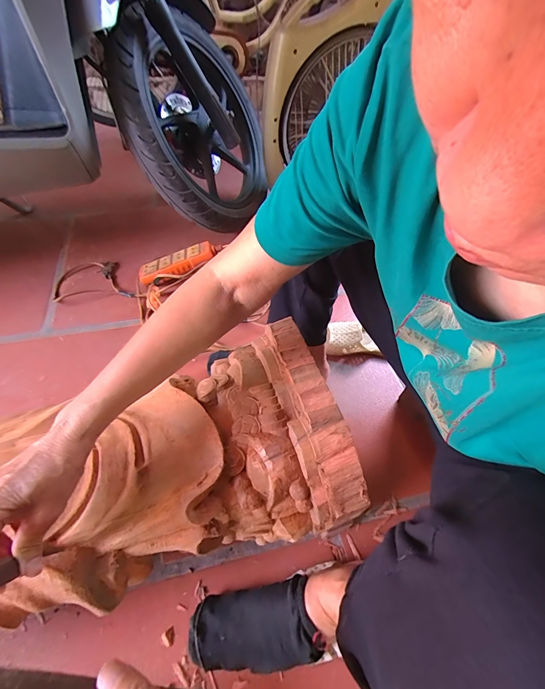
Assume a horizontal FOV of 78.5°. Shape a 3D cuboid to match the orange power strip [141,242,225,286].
[{"bbox_3d":[-0.239,-0.209,0.843,0.214,0.029,0.064,-19,53,5],"label":"orange power strip"}]

